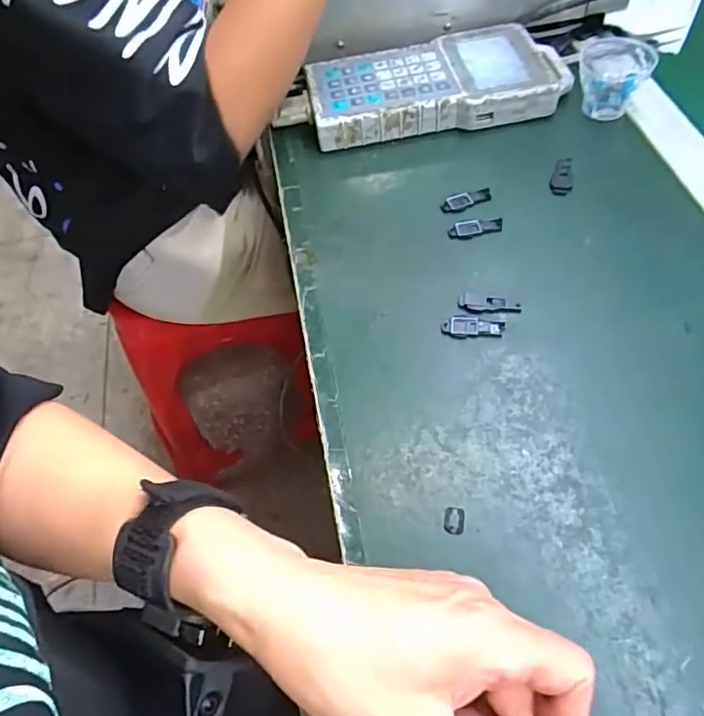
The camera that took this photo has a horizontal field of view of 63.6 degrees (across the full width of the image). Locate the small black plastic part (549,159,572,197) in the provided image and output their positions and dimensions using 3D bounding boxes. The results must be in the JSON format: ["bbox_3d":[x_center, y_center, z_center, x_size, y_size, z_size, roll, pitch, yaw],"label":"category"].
[{"bbox_3d":[0.166,-0.144,0.449,0.017,0.004,0.041,12,58,12],"label":"small black plastic part"}]

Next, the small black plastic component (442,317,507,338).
[{"bbox_3d":[0.080,-0.021,0.372,0.040,0.004,0.014,3,57,7],"label":"small black plastic component"}]

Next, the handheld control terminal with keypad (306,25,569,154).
[{"bbox_3d":[0.074,-0.241,0.506,0.222,0.034,0.102,-9,56,-2],"label":"handheld control terminal with keypad"}]

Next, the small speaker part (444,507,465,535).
[{"bbox_3d":[0.055,0.088,0.307,0.011,0.004,0.015,4,57,7],"label":"small speaker part"}]

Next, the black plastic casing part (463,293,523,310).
[{"bbox_3d":[0.094,-0.037,0.380,0.038,0.004,0.012,7,57,9],"label":"black plastic casing part"}]

